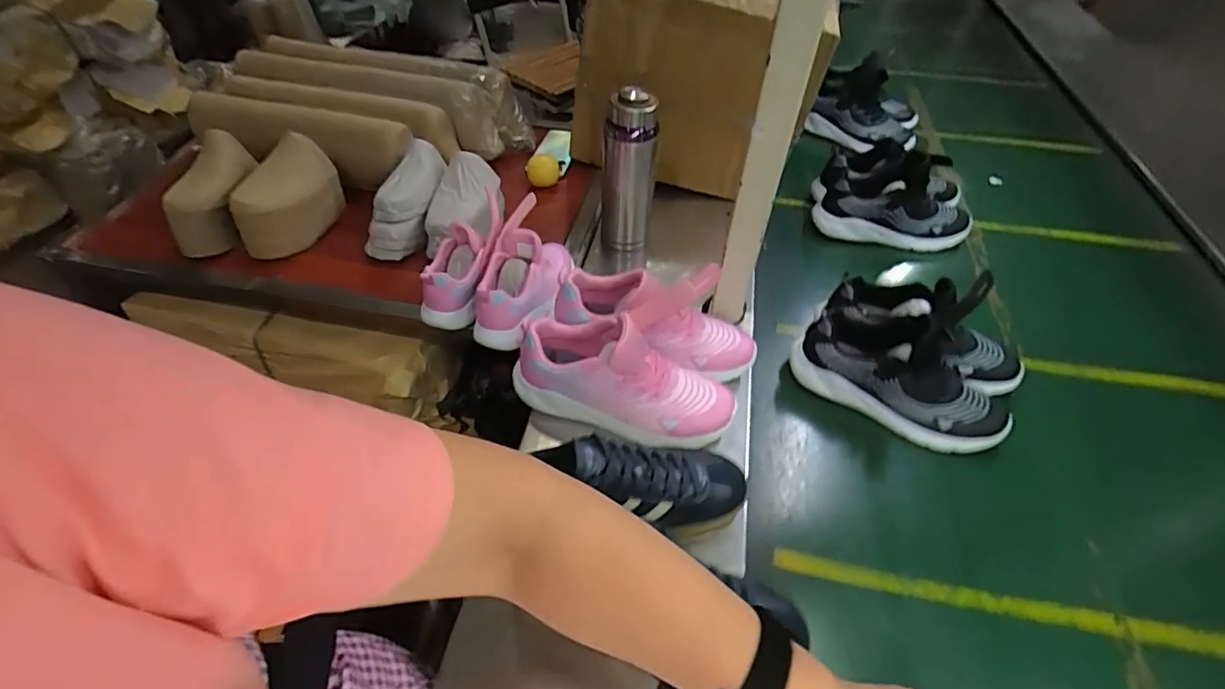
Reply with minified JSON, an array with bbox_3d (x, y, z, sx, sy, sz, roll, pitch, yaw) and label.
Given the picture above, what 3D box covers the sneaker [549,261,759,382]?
[{"bbox_3d":[0.054,-0.048,0.647,0.248,0.159,0.107,1,49,1],"label":"sneaker"}]

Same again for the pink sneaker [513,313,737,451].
[{"bbox_3d":[0.010,0.037,0.616,0.262,0.116,0.086,15,51,13],"label":"pink sneaker"}]

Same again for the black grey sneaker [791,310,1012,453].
[{"bbox_3d":[0.369,0.029,0.672,0.261,0.123,0.108,20,52,16],"label":"black grey sneaker"}]

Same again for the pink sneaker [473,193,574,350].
[{"bbox_3d":[-0.117,-0.094,0.673,0.107,0.115,0.175,3,50,3],"label":"pink sneaker"}]

